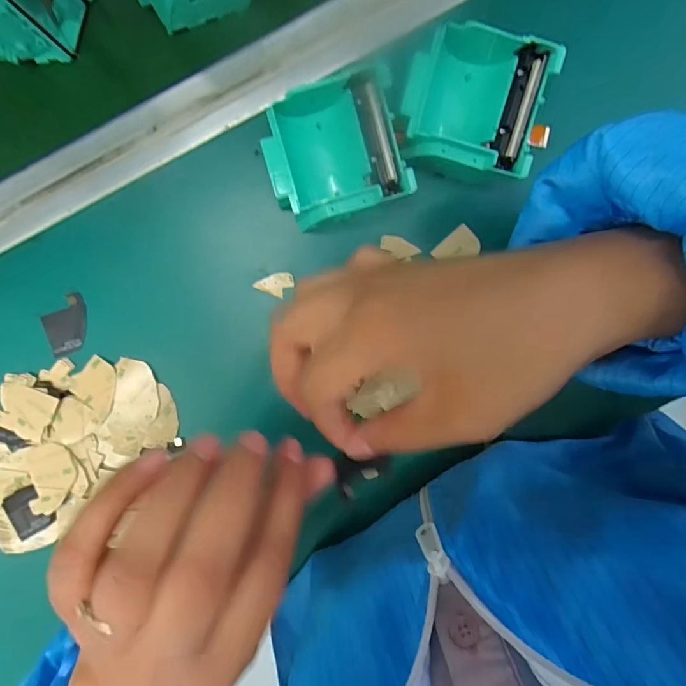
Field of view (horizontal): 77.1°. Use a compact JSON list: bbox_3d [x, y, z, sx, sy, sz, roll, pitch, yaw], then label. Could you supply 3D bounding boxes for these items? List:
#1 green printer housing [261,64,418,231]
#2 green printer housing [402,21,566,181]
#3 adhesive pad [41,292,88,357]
[{"bbox_3d":[-0.007,-0.114,0.263,0.081,0.040,0.076,-18,98,0],"label":"green printer housing"},{"bbox_3d":[0.076,-0.147,0.257,0.083,0.038,0.090,13,97,-4],"label":"green printer housing"},{"bbox_3d":[-0.186,-0.012,0.290,0.028,0.005,0.038,-12,98,-1],"label":"adhesive pad"}]

